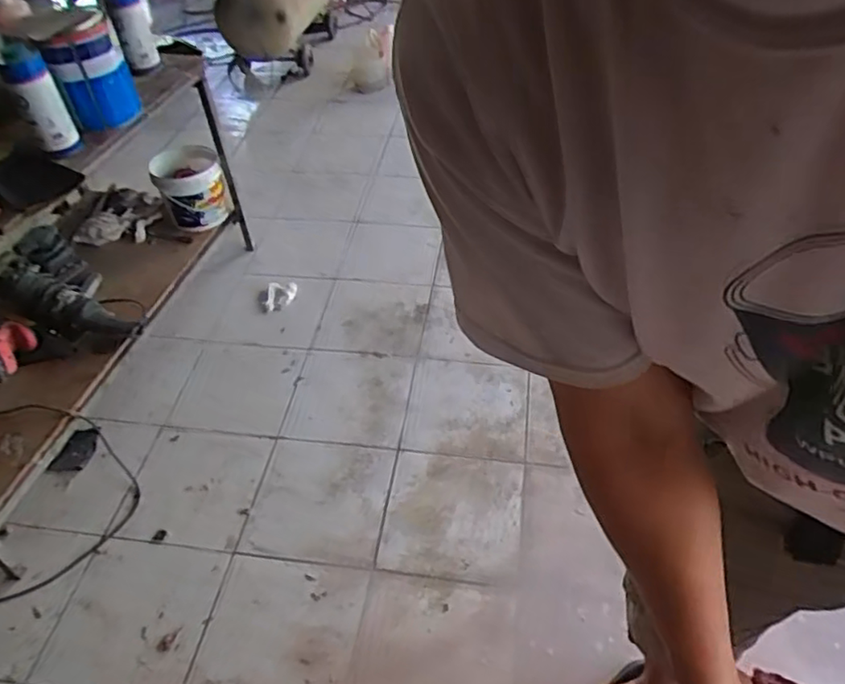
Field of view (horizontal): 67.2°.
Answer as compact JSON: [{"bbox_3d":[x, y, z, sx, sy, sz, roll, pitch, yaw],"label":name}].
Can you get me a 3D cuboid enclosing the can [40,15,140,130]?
[{"bbox_3d":[-0.765,-0.618,1.489,0.160,0.219,0.180,-24,49,-17],"label":"can"}]

